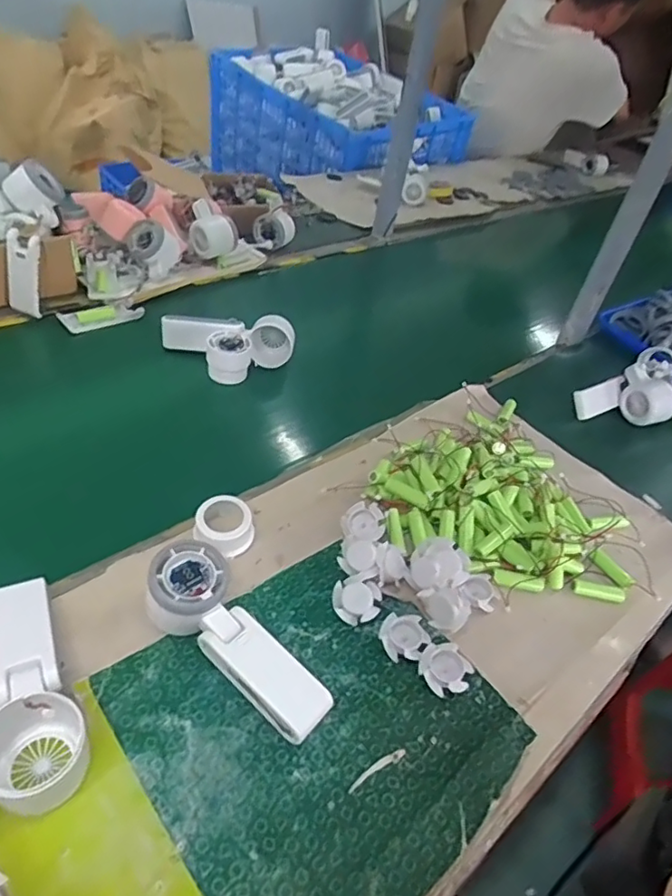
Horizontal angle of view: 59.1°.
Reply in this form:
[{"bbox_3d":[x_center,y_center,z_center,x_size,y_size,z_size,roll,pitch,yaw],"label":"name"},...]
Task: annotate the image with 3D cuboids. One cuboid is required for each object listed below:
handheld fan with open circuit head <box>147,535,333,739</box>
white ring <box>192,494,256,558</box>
[{"bbox_3d":[-0.077,0.146,0.448,0.169,0.047,0.061,43,49,15],"label":"handheld fan with open circuit head"},{"bbox_3d":[-0.100,0.071,0.532,0.055,0.034,0.060,5,41,-8],"label":"white ring"}]

